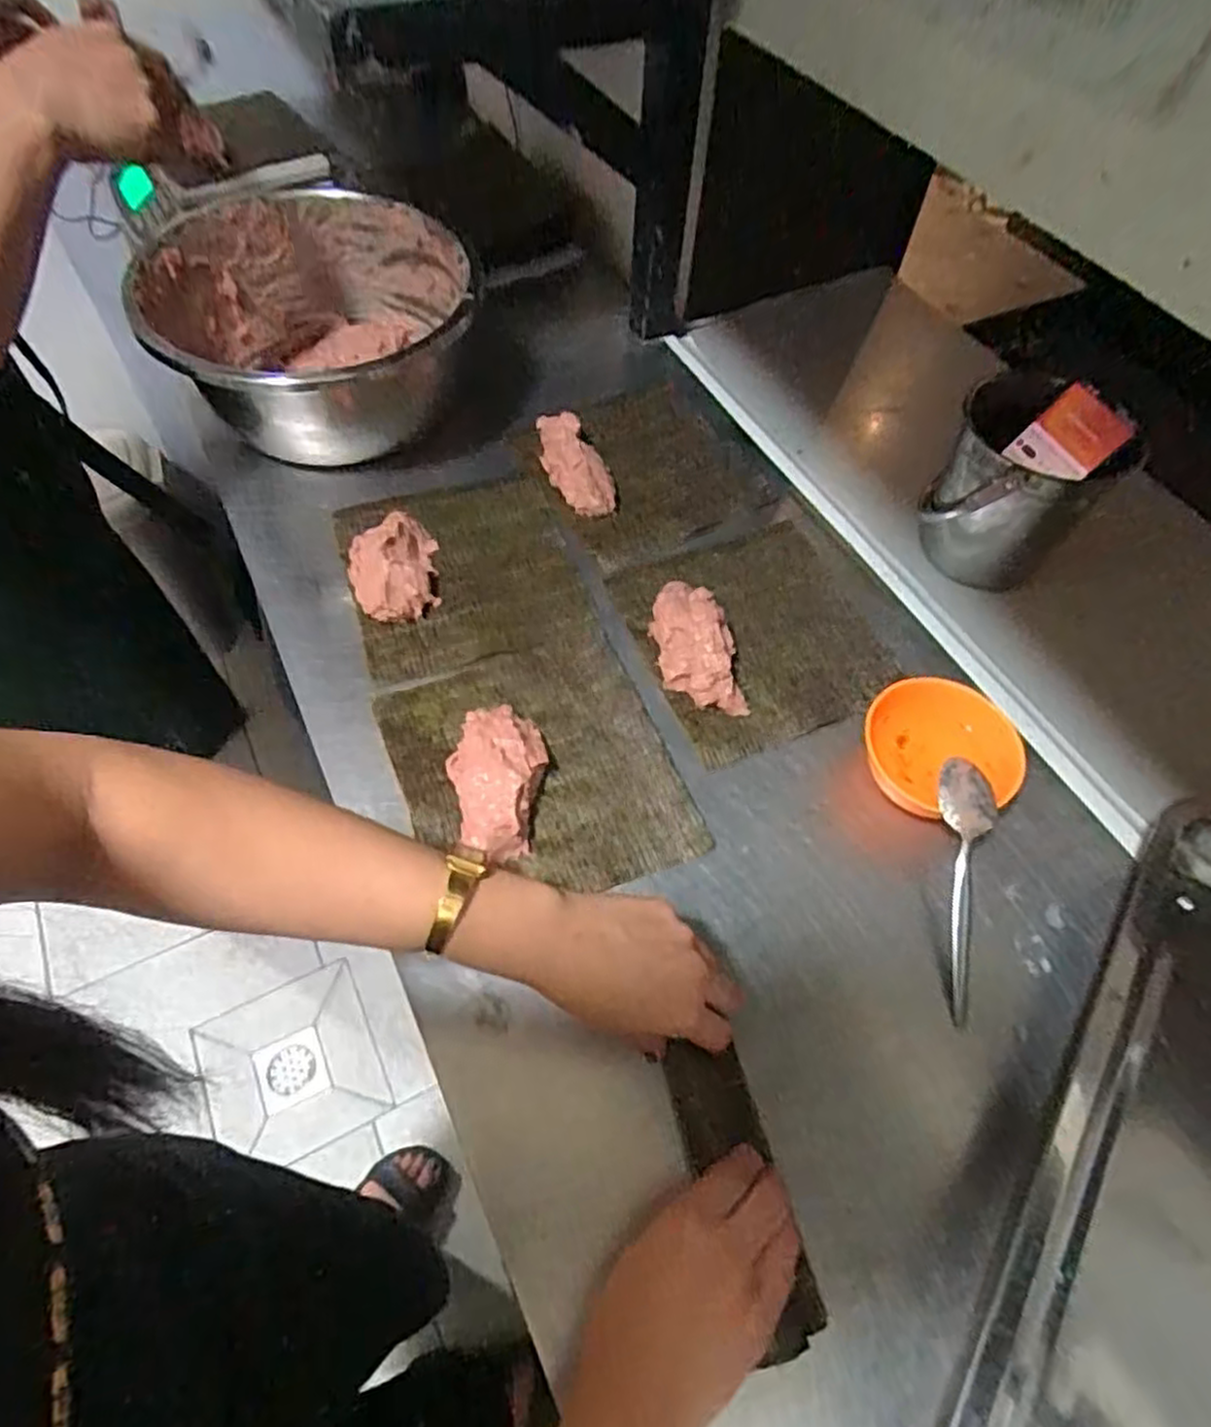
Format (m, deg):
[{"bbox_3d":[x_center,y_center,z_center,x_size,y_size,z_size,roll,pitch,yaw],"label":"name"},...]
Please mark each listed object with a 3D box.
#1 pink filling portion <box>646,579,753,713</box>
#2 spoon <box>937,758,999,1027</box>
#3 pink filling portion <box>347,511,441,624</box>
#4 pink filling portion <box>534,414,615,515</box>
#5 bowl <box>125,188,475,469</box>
[{"bbox_3d":[0.068,-0.058,0.599,0.058,0.036,0.131,-12,59,-9],"label":"pink filling portion"},{"bbox_3d":[0.232,0.112,0.490,0.032,0.020,0.165,5,82,1],"label":"spoon"},{"bbox_3d":[-0.180,-0.124,0.636,0.071,0.035,0.108,-7,58,-6],"label":"pink filling portion"},{"bbox_3d":[-0.029,-0.235,0.701,0.050,0.026,0.116,-25,78,-17],"label":"pink filling portion"},{"bbox_3d":[-0.268,-0.354,0.718,0.281,0.137,0.308,1,58,-1],"label":"bowl"}]

